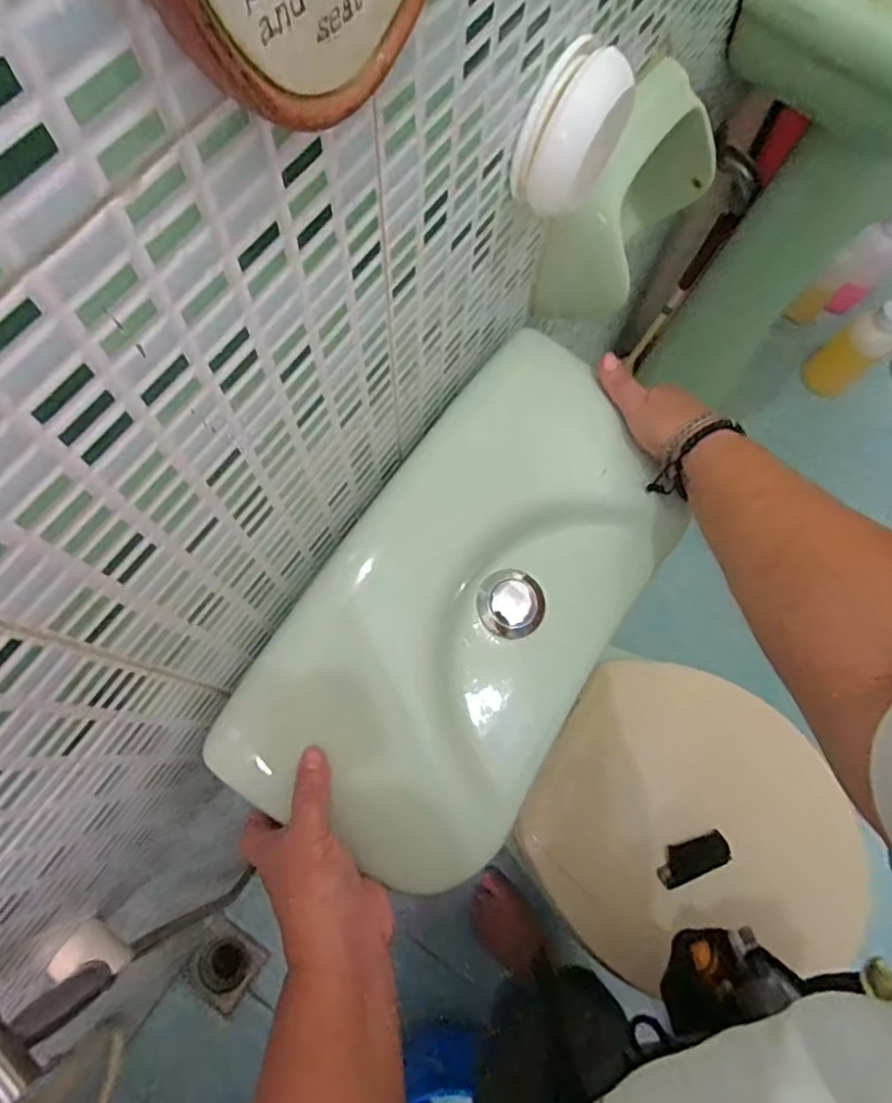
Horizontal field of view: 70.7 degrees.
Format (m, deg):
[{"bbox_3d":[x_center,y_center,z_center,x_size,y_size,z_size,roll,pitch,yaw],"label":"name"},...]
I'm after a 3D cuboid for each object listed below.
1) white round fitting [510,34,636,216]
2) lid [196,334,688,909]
[{"bbox_3d":[0.067,-0.218,0.323,0.034,0.054,0.068,35,74,9],"label":"white round fitting"},{"bbox_3d":[0.023,0.032,0.422,0.186,0.058,0.345,32,74,8],"label":"lid"}]

